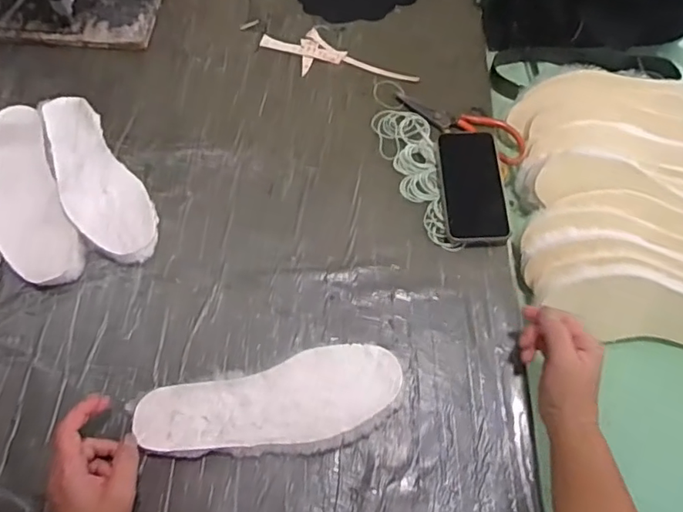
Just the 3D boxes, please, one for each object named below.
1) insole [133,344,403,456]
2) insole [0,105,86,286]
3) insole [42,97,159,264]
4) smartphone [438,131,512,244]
[{"bbox_3d":[-0.071,0.153,0.555,0.264,0.012,0.092,-10,64,-4],"label":"insole"},{"bbox_3d":[-0.391,-0.077,0.669,0.086,0.017,0.269,-24,67,-14],"label":"insole"},{"bbox_3d":[-0.312,-0.098,0.683,0.086,0.021,0.263,-31,69,-17],"label":"insole"},{"bbox_3d":[0.163,-0.089,0.675,0.076,0.013,0.152,-6,71,9],"label":"smartphone"}]

